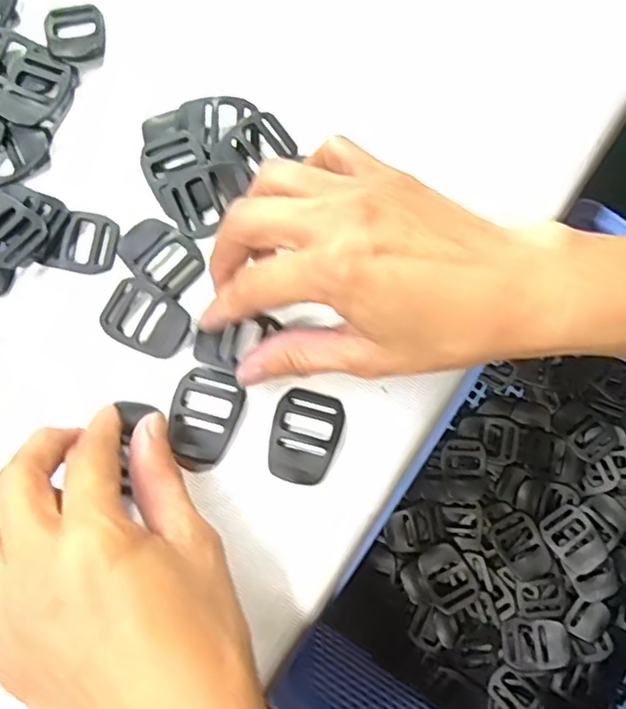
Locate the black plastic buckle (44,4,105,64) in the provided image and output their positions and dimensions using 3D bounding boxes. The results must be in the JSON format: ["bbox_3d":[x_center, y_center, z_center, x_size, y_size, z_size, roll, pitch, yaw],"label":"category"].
[{"bbox_3d":[-0.119,-0.162,0.301,0.029,0.006,0.035,-17,76,-6],"label":"black plastic buckle"}]

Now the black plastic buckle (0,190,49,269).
[{"bbox_3d":[-0.140,-0.057,0.271,0.040,0.006,0.028,38,78,8],"label":"black plastic buckle"}]

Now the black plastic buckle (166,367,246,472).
[{"bbox_3d":[-0.047,0.027,0.255,0.028,0.006,0.042,18,76,3],"label":"black plastic buckle"}]

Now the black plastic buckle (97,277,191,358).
[{"bbox_3d":[-0.074,-0.016,0.265,0.038,0.009,0.027,29,76,6],"label":"black plastic buckle"}]

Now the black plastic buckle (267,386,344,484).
[{"bbox_3d":[-0.004,0.034,0.255,0.028,0.005,0.039,16,75,3],"label":"black plastic buckle"}]

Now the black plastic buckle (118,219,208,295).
[{"bbox_3d":[-0.069,-0.045,0.273,0.038,0.008,0.027,37,78,8],"label":"black plastic buckle"}]

